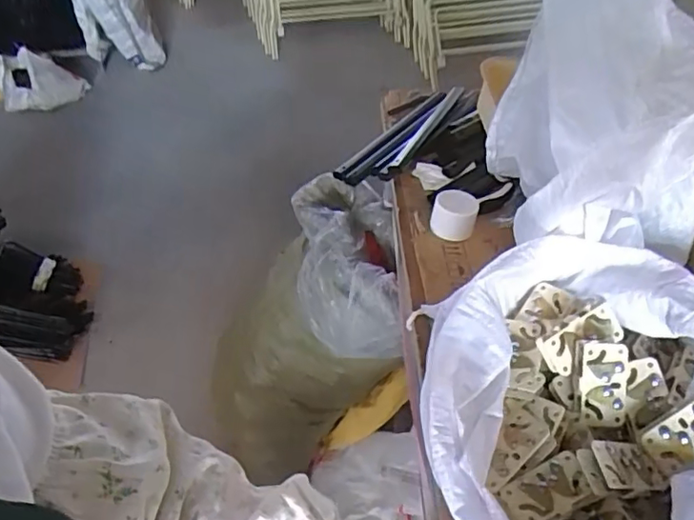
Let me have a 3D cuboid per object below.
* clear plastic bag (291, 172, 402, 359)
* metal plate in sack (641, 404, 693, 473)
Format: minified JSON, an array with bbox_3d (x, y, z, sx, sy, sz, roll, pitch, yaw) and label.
[{"bbox_3d":[-0.007,0.003,1.316,0.227,0.163,0.442,-2,43,2],"label":"clear plastic bag"},{"bbox_3d":[0.303,0.152,0.507,0.079,0.007,0.039,-32,77,0],"label":"metal plate in sack"}]

